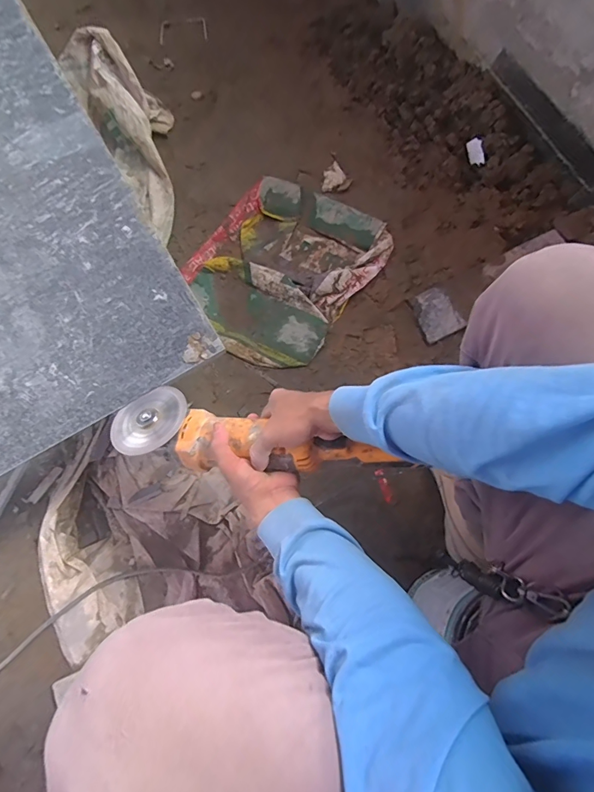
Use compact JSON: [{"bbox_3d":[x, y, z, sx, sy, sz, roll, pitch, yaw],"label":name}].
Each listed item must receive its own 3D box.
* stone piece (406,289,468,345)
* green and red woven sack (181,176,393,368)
[{"bbox_3d":[0.266,-0.161,0.801,0.076,0.011,0.099,-26,74,-6],"label":"stone piece"},{"bbox_3d":[-0.034,-0.262,0.846,0.326,0.034,0.383,36,78,12],"label":"green and red woven sack"}]

